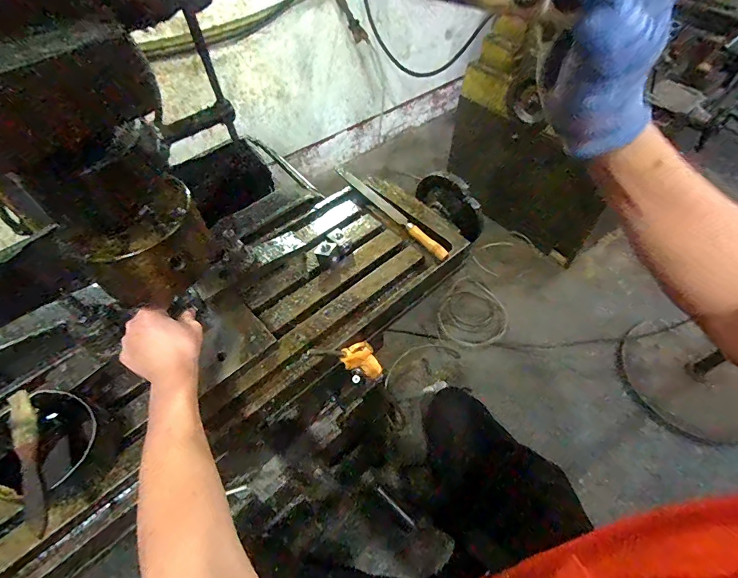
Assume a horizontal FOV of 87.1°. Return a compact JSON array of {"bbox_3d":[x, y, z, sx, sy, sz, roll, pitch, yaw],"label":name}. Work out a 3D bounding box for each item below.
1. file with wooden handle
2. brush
[{"bbox_3d":[0.034,-0.138,0.649,0.026,0.021,0.282,-31,59,-20],"label":"file with wooden handle"},{"bbox_3d":[-0.337,0.168,0.382,0.018,0.023,0.144,-24,57,-16],"label":"brush"}]

